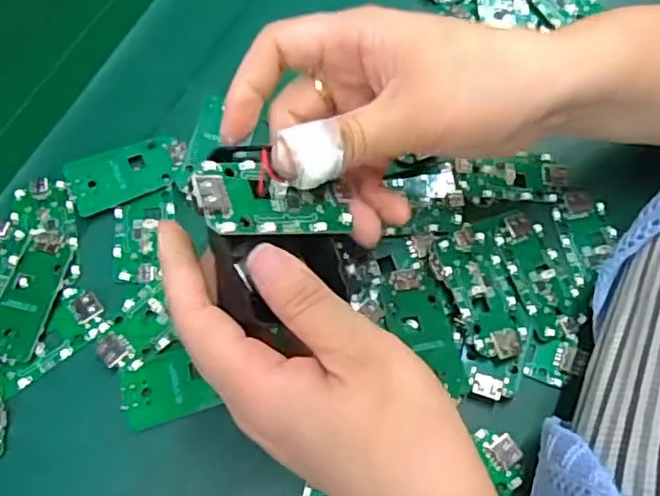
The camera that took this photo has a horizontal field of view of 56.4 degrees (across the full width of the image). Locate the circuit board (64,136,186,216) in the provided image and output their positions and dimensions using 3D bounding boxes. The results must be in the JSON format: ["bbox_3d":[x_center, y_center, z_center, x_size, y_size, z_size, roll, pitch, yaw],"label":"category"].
[{"bbox_3d":[-0.106,-0.041,0.325,0.060,0.004,0.032,-22,71,-18],"label":"circuit board"}]

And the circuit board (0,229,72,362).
[{"bbox_3d":[-0.146,0.022,0.300,0.026,0.007,0.063,15,69,4],"label":"circuit board"}]

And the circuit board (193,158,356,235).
[{"bbox_3d":[-0.020,-0.018,0.224,0.062,0.006,0.029,5,65,-32],"label":"circuit board"}]

